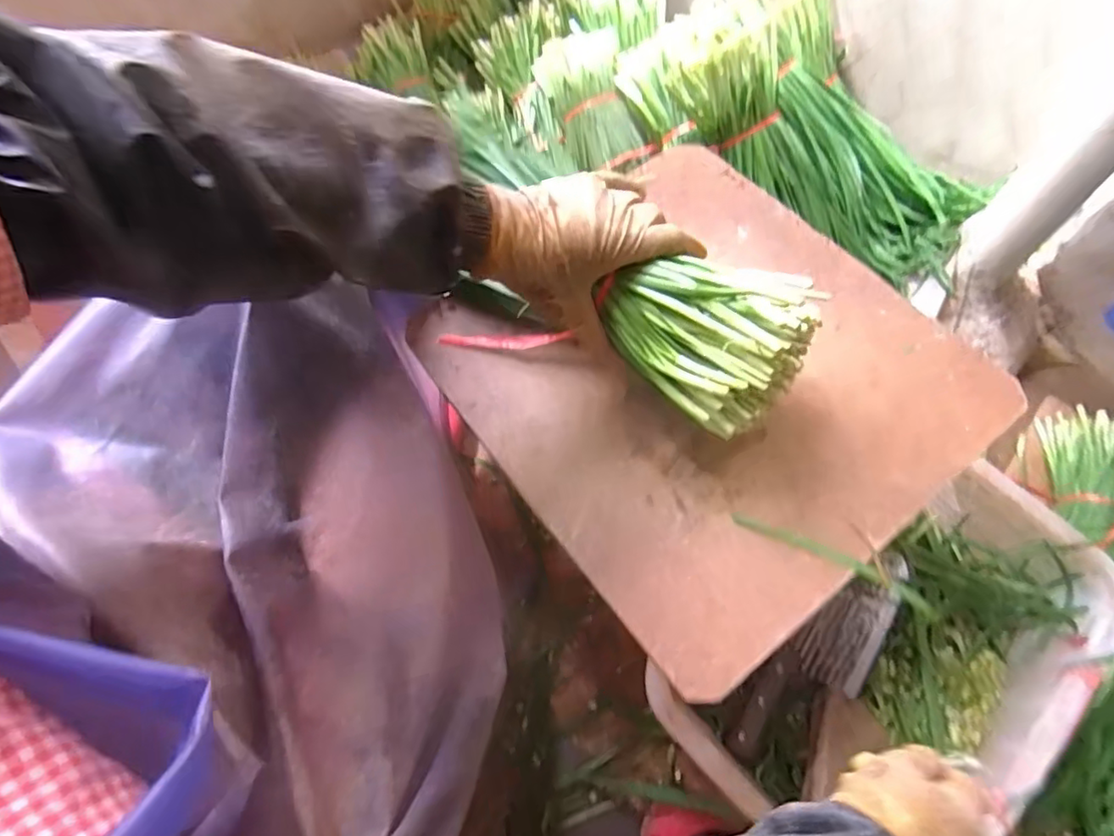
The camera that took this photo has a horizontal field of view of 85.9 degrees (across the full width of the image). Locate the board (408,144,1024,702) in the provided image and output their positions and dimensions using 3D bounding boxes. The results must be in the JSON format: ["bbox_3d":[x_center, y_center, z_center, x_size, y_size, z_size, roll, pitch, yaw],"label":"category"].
[{"bbox_3d":[0.128,-0.045,0.512,0.372,0.017,0.393,-35,69,-14],"label":"board"}]

